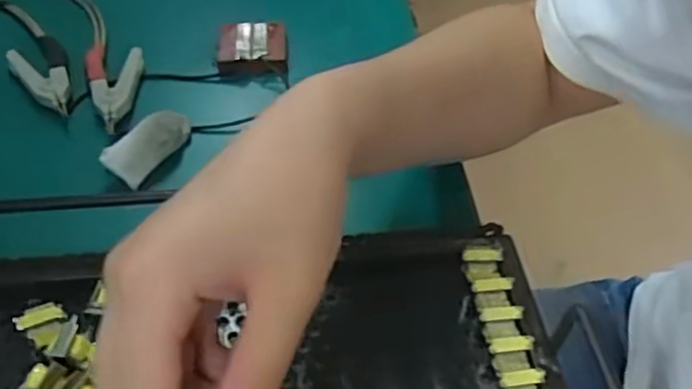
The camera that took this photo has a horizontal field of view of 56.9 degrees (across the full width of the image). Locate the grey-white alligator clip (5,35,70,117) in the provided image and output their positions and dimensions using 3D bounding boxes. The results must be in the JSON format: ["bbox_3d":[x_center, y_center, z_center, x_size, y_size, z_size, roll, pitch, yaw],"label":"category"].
[{"bbox_3d":[-0.211,-0.083,0.441,0.036,0.012,0.095,-17,51,-18],"label":"grey-white alligator clip"}]

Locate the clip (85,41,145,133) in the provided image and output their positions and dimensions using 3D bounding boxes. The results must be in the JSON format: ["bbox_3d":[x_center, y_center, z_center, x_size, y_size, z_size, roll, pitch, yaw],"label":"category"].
[{"bbox_3d":[-0.155,-0.075,0.434,0.036,0.013,0.090,-10,49,-13],"label":"clip"}]

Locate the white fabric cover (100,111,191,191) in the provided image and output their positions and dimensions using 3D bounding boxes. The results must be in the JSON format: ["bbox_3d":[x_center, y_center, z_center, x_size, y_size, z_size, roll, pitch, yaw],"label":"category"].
[{"bbox_3d":[-0.117,-0.030,0.391,0.024,0.026,0.059,28,52,20],"label":"white fabric cover"}]

